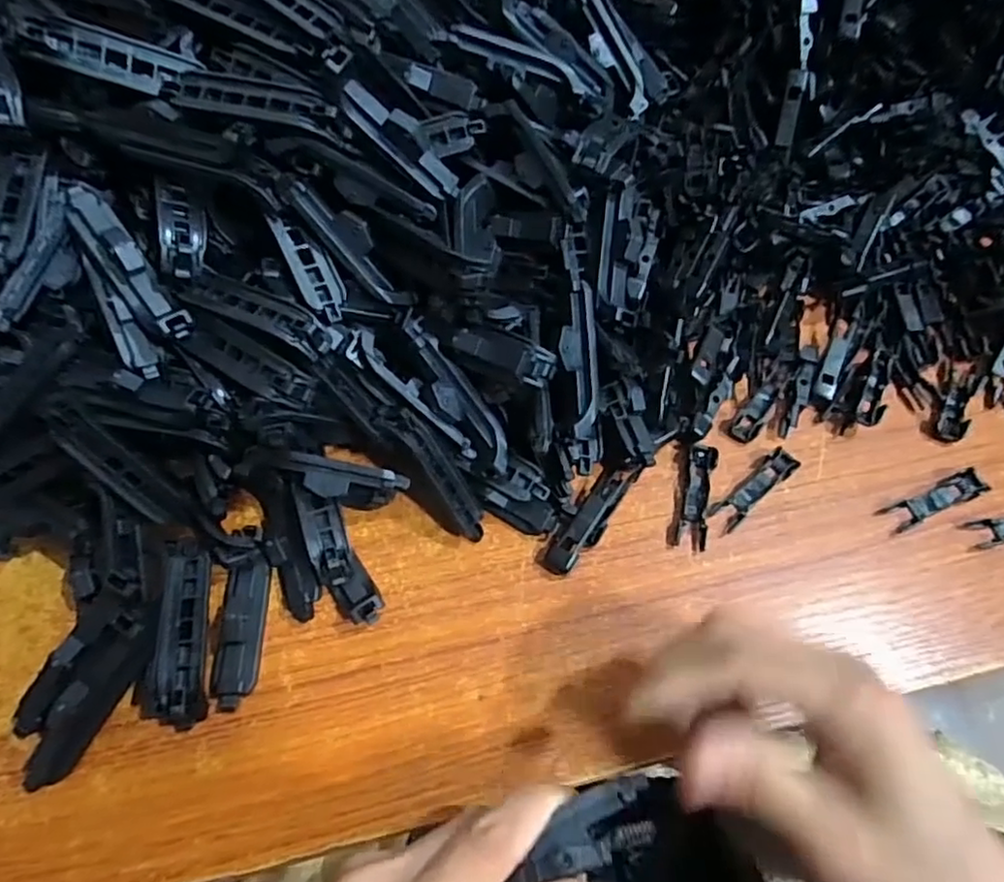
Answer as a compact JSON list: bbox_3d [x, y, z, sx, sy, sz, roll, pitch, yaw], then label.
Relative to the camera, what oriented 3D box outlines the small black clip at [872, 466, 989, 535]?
[{"bbox_3d":[0.214,0.029,0.317,0.056,0.007,0.014,-21,65,-12],"label":"small black clip"}]

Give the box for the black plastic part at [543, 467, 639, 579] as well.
[{"bbox_3d":[0.043,0.037,0.307,0.016,0.012,0.063,34,66,15],"label":"black plastic part"}]

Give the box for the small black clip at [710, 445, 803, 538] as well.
[{"bbox_3d":[0.126,0.024,0.318,0.055,0.007,0.014,-37,69,-19],"label":"small black clip"}]

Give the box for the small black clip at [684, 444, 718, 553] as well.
[{"bbox_3d":[0.097,0.027,0.316,0.012,0.007,0.054,11,62,4],"label":"small black clip"}]

